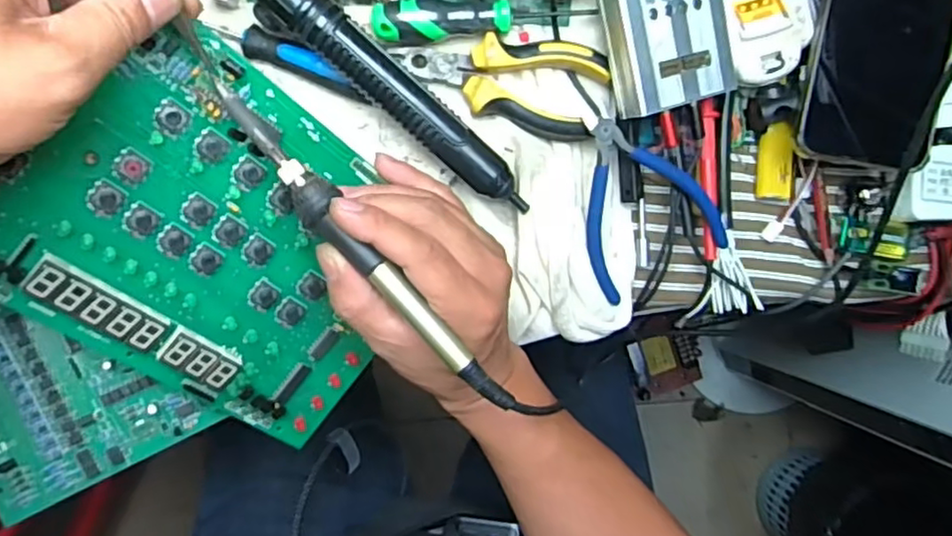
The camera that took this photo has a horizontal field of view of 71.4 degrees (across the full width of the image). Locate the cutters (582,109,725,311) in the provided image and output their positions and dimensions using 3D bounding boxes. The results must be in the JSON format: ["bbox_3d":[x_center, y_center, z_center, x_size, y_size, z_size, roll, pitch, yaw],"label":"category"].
[{"bbox_3d":[0.093,-0.042,0.394,0.081,0.025,0.107,-30,97,-4],"label":"cutters"}]

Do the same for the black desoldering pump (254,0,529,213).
[{"bbox_3d":[-0.088,-0.135,0.352,0.298,0.031,0.031,41,88,-8],"label":"black desoldering pump"}]

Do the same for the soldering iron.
[{"bbox_3d":[-0.056,-0.008,0.326,0.019,0.027,0.197,-41,94,-3],"label":"soldering iron"}]

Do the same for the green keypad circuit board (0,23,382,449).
[{"bbox_3d":[-0.127,-0.010,0.345,0.206,0.008,0.158,38,88,-32],"label":"green keypad circuit board"}]

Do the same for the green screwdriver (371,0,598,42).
[{"bbox_3d":[0.005,-0.141,0.377,0.126,0.016,0.020,-2,94,-7],"label":"green screwdriver"}]

